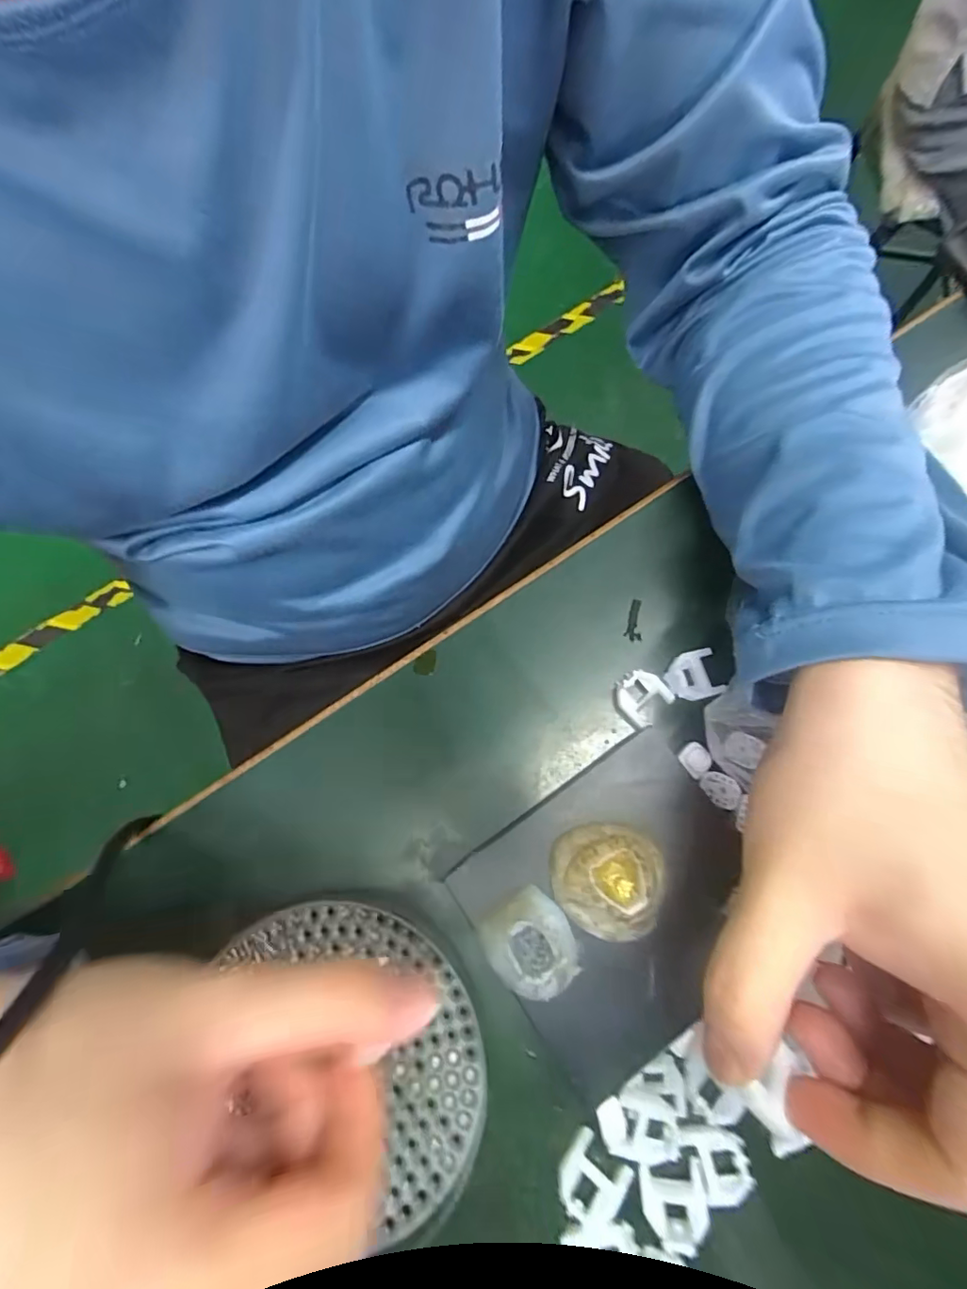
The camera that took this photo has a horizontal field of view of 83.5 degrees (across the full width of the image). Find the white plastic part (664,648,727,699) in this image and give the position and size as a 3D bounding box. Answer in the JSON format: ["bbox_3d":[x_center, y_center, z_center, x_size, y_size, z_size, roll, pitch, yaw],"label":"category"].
[{"bbox_3d":[0.094,0.013,0.241,0.024,0.004,0.021,-17,76,-3],"label":"white plastic part"}]

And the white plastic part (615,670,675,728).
[{"bbox_3d":[0.072,0.023,0.243,0.020,0.009,0.023,-40,78,-8],"label":"white plastic part"}]

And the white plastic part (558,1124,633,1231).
[{"bbox_3d":[0.039,0.191,0.192,0.022,0.005,0.023,34,79,9],"label":"white plastic part"}]

